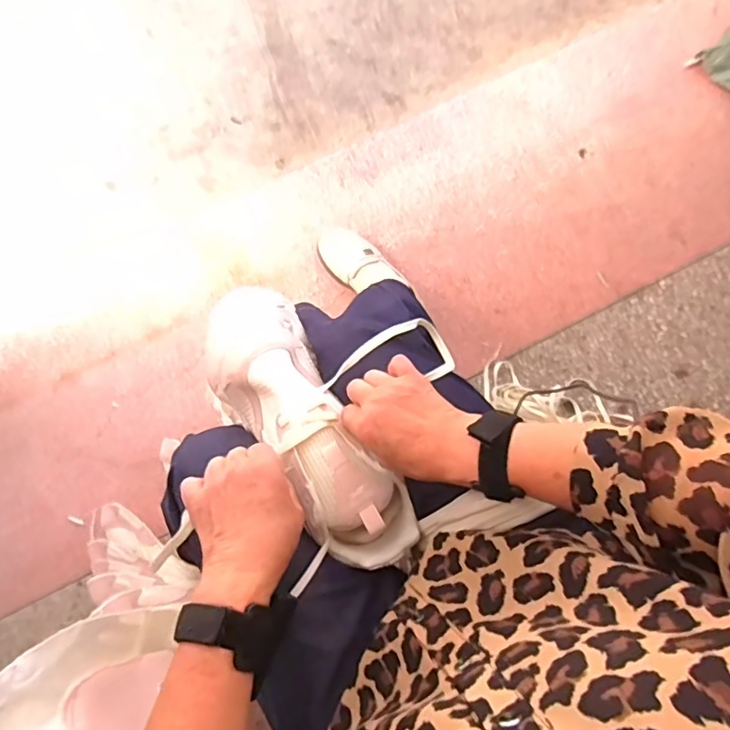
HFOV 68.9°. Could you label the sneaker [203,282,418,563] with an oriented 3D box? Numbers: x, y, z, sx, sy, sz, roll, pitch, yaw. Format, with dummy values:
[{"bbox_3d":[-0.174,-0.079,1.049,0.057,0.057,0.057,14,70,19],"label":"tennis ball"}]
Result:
[{"bbox_3d":[-0.064,0.046,0.506,0.095,0.105,0.309,-32,70,-7],"label":"sneaker"}]

